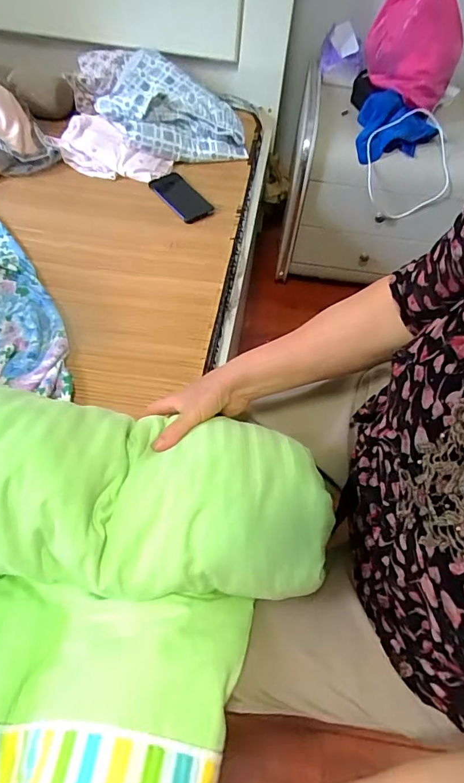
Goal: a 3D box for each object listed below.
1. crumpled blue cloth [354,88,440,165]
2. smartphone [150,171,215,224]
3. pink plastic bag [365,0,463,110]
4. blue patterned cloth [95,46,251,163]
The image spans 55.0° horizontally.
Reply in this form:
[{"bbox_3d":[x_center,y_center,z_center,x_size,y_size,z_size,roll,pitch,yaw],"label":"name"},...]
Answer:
[{"bbox_3d":[0.382,-0.607,1.029,0.172,0.114,0.076,3,55,-3],"label":"crumpled blue cloth"},{"bbox_3d":[-0.115,-0.426,0.970,0.076,0.017,0.187,-29,57,-12],"label":"smartphone"},{"bbox_3d":[0.410,-0.780,1.002,0.203,0.194,0.144,19,56,8],"label":"pink plastic bag"},{"bbox_3d":[-0.144,-0.662,1.055,0.320,0.121,0.281,-6,56,-9],"label":"blue patterned cloth"}]

